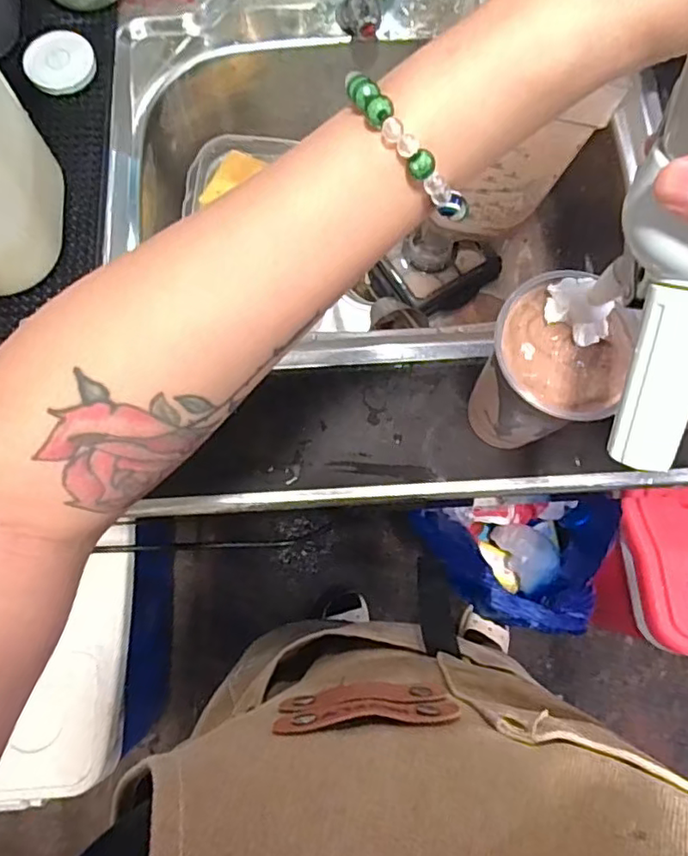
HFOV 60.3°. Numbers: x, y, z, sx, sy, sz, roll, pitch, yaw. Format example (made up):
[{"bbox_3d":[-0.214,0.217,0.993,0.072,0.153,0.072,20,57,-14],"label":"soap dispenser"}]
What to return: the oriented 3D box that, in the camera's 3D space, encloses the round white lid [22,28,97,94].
[{"bbox_3d":[-0.274,-0.356,0.572,0.063,0.015,0.071,-25,77,-7],"label":"round white lid"}]

